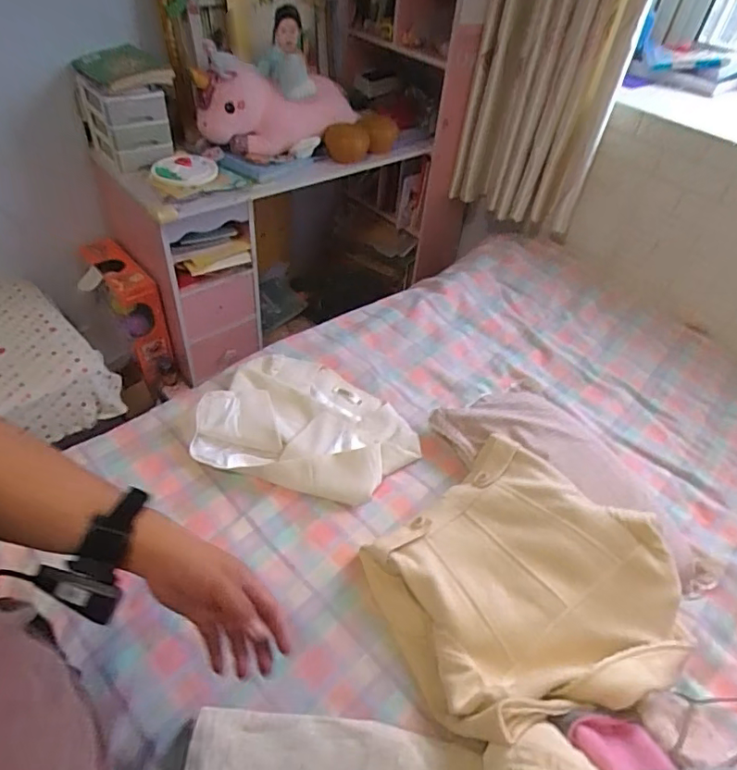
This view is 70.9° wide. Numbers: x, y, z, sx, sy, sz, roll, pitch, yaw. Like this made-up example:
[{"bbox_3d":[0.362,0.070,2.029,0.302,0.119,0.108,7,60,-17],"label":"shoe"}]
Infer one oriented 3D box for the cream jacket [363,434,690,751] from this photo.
[{"bbox_3d":[0.251,0.336,0.853,0.438,0.122,0.447,-29,55,-31],"label":"cream jacket"}]

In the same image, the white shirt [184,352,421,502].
[{"bbox_3d":[-0.120,0.072,1.107,0.458,0.054,0.344,12,45,5],"label":"white shirt"}]

